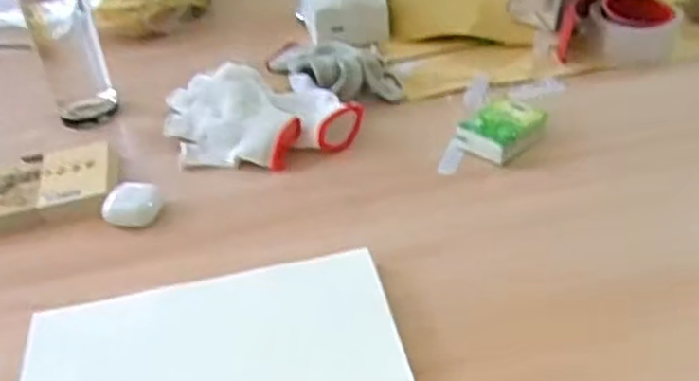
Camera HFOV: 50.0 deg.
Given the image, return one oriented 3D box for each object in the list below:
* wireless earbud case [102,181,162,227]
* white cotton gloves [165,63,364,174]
[{"bbox_3d":[-0.198,0.014,0.687,0.043,0.025,0.046,4,37,14],"label":"wireless earbud case"},{"bbox_3d":[-0.101,-0.087,0.780,0.172,0.052,0.178,-21,39,-19],"label":"white cotton gloves"}]

